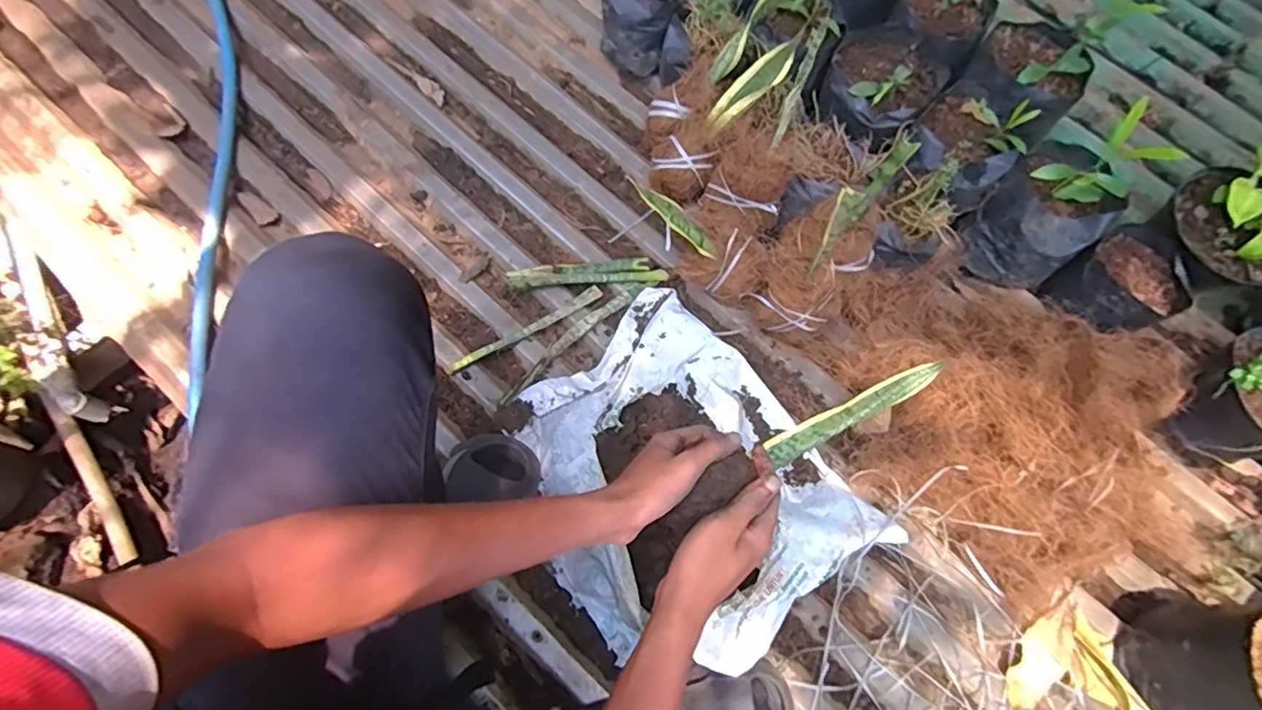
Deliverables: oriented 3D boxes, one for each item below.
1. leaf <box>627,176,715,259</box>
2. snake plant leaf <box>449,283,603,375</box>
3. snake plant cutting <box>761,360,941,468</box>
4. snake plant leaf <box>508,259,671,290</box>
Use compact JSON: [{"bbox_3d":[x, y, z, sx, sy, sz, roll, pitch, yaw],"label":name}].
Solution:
[{"bbox_3d":[0.054,-0.173,0.714,0.164,0.016,0.039,31,67,-40],"label":"leaf"},{"bbox_3d":[-0.142,-0.034,0.788,0.231,0.015,0.020,-32,79,-11],"label":"snake plant leaf"},{"bbox_3d":[0.192,0.051,0.501,0.160,0.011,0.024,-29,76,5],"label":"snake plant cutting"},{"bbox_3d":[-0.060,-0.118,0.818,0.220,0.030,0.036,-6,76,-5],"label":"snake plant leaf"}]

